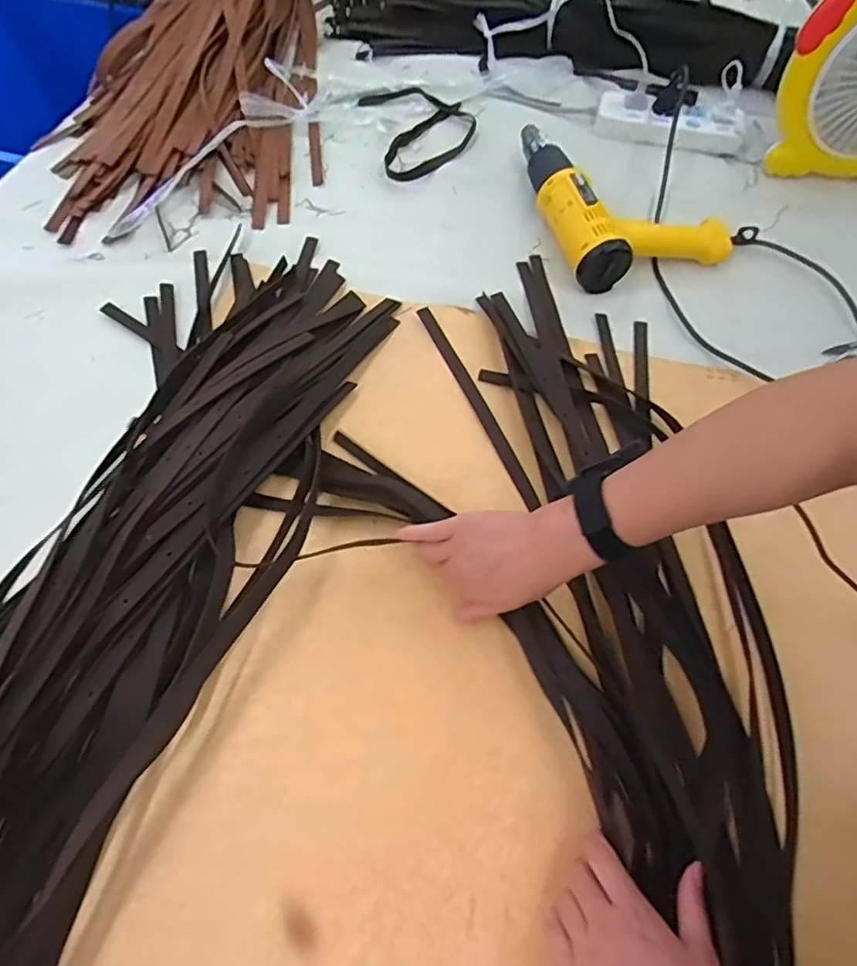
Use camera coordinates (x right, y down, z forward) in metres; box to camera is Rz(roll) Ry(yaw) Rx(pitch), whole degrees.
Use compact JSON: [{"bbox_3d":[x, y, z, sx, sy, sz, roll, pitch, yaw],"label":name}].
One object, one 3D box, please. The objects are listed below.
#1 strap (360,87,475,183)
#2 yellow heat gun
[{"bbox_3d":[-0.010,-0.519,0.847,0.147,0.021,0.190,-14,64,-8],"label":"strap"},{"bbox_3d":[0.241,-0.377,0.742,0.203,0.059,0.272,-12,63,-7],"label":"yellow heat gun"}]

